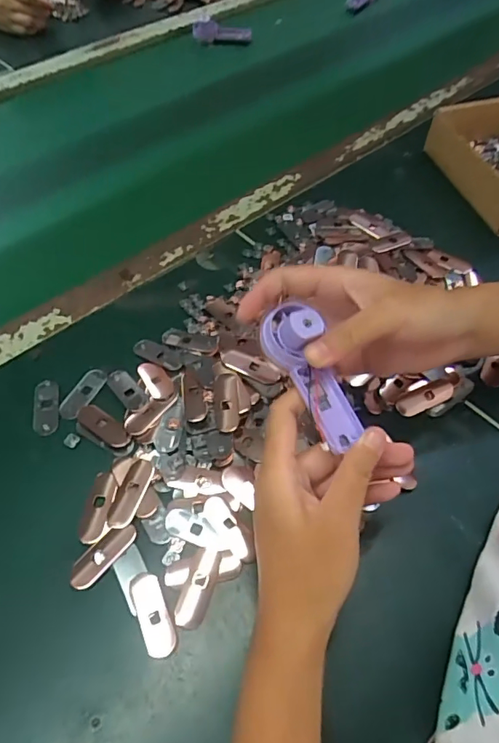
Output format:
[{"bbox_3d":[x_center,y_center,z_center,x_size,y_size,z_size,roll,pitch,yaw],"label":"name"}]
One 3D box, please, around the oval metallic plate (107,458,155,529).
[{"bbox_3d":[-0.084,0.087,0.358,0.020,0.009,0.050,17,57,10],"label":"oval metallic plate"}]

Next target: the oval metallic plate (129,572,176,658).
[{"bbox_3d":[-0.061,0.153,0.317,0.018,0.004,0.049,-20,58,-14],"label":"oval metallic plate"}]

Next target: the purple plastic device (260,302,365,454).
[{"bbox_3d":[0.038,0.002,0.296,0.032,0.021,0.088,-31,91,-20],"label":"purple plastic device"}]

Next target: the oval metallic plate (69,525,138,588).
[{"bbox_3d":[-0.097,0.121,0.332,0.018,0.004,0.050,34,54,16],"label":"oval metallic plate"}]

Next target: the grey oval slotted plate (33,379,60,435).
[{"bbox_3d":[-0.162,0.027,0.398,0.020,0.004,0.048,-10,57,-8],"label":"grey oval slotted plate"}]

